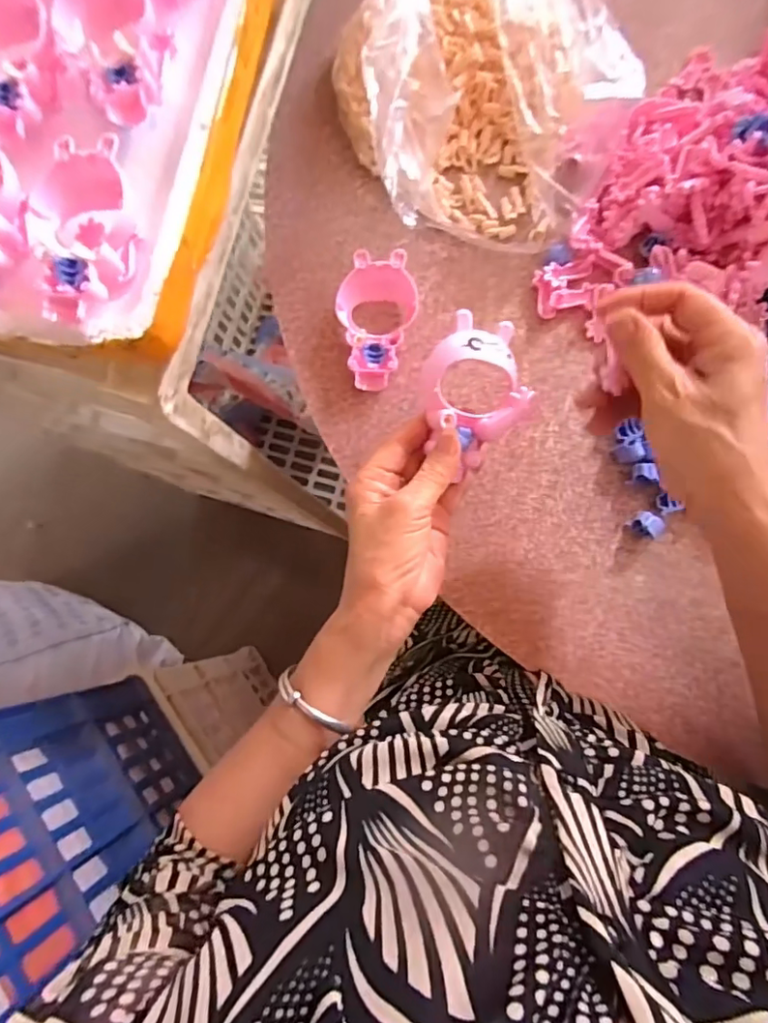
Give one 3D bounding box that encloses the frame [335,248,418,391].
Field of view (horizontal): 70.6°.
[{"bbox_3d":[-0.006,-0.143,0.417,0.059,0.026,0.104,5,82,9],"label":"frame"}]

